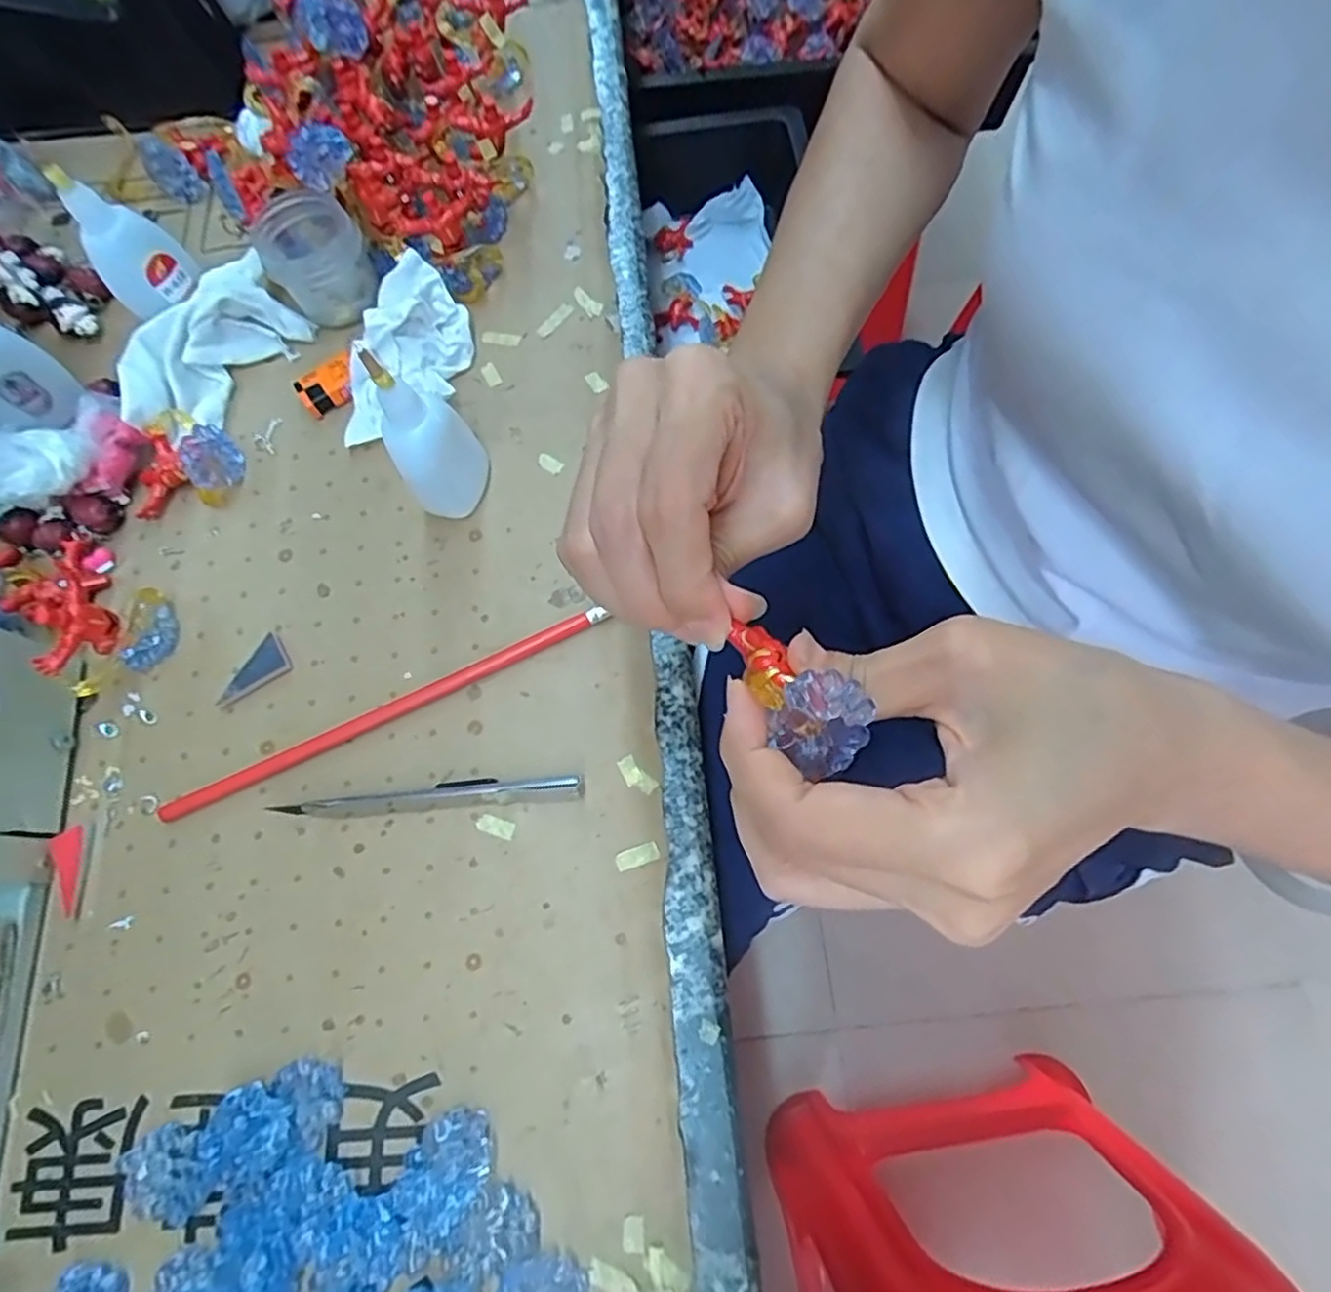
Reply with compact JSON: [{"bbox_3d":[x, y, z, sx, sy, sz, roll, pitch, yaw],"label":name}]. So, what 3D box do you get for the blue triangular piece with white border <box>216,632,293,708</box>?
[{"bbox_3d":[-0.203,0.012,0.342,0.037,0.006,0.022,-33,73,-9],"label":"blue triangular piece with white border"}]

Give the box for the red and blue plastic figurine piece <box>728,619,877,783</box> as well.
[{"bbox_3d":[0.034,0.010,0.191,0.023,0.023,0.047,-30,55,-8],"label":"red and blue plastic figurine piece"}]

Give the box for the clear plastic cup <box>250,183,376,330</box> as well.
[{"bbox_3d":[-0.194,-0.215,0.393,0.052,0.045,0.056,-32,73,-8],"label":"clear plastic cup"}]

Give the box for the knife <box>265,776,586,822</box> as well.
[{"bbox_3d":[-0.106,0.068,0.314,0.137,0.011,0.012,-6,71,0],"label":"knife"}]

